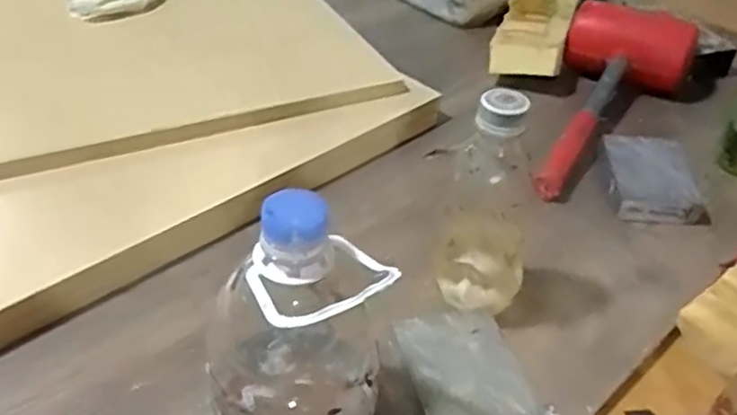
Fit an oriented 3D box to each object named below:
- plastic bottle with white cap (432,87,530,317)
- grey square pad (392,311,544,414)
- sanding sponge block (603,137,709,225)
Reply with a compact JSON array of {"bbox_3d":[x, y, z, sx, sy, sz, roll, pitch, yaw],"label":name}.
[{"bbox_3d":[0.076,0.007,0.445,0.063,0.166,0.052,9,40,9],"label":"plastic bottle with white cap"},{"bbox_3d":[0.060,0.106,0.425,0.068,0.022,0.099,-8,32,-8],"label":"grey square pad"},{"bbox_3d":[0.255,-0.027,0.608,0.074,0.028,0.104,2,41,0],"label":"sanding sponge block"}]

